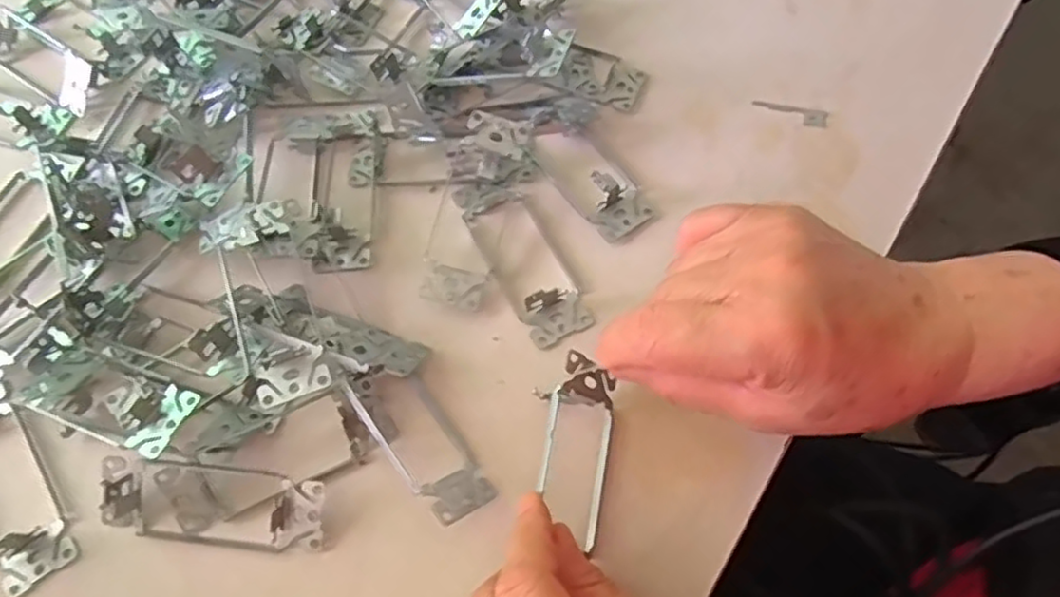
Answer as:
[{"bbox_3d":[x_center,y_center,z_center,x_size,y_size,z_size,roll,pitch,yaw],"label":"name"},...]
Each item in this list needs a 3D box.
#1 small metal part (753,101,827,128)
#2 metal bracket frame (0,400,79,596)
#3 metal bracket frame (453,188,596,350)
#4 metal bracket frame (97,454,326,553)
[{"bbox_3d":[0.154,-0.111,0.399,0.043,0.004,0.011,20,69,9],"label":"small metal part"},{"bbox_3d":[-0.254,0.087,0.319,0.038,0.022,0.105,-34,70,-12],"label":"metal bracket frame"},{"bbox_3d":[-0.005,-0.025,0.355,0.036,0.018,0.101,-25,69,-9],"label":"metal bracket frame"},{"bbox_3d":[-0.145,0.092,0.303,0.102,0.033,0.033,5,67,4],"label":"metal bracket frame"}]

